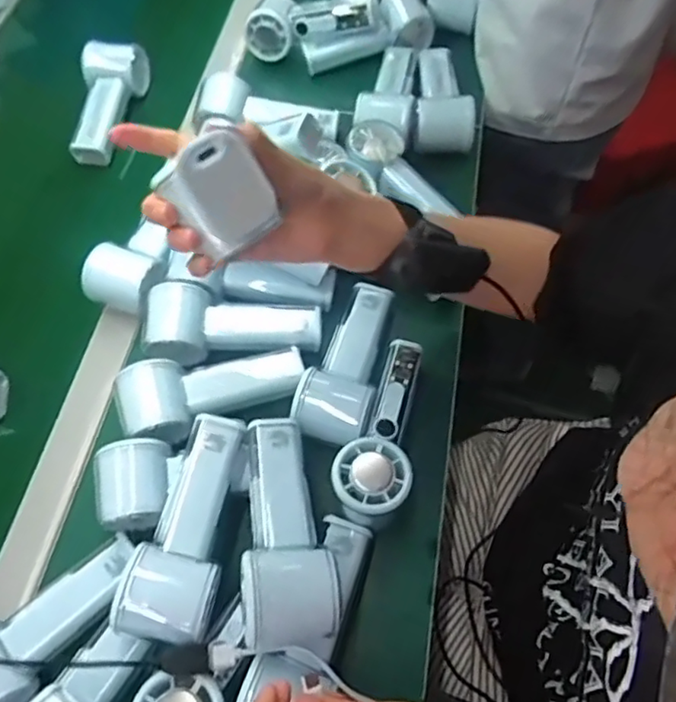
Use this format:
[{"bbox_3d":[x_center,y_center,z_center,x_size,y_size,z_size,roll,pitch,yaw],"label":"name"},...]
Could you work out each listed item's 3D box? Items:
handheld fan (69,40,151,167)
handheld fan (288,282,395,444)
[{"bbox_3d":[-0.269,-0.278,0.674,0.078,0.049,0.146,8,63,7],"label":"handheld fan"},{"bbox_3d":[0.008,0.010,0.509,0.061,0.053,0.150,12,49,9],"label":"handheld fan"}]

